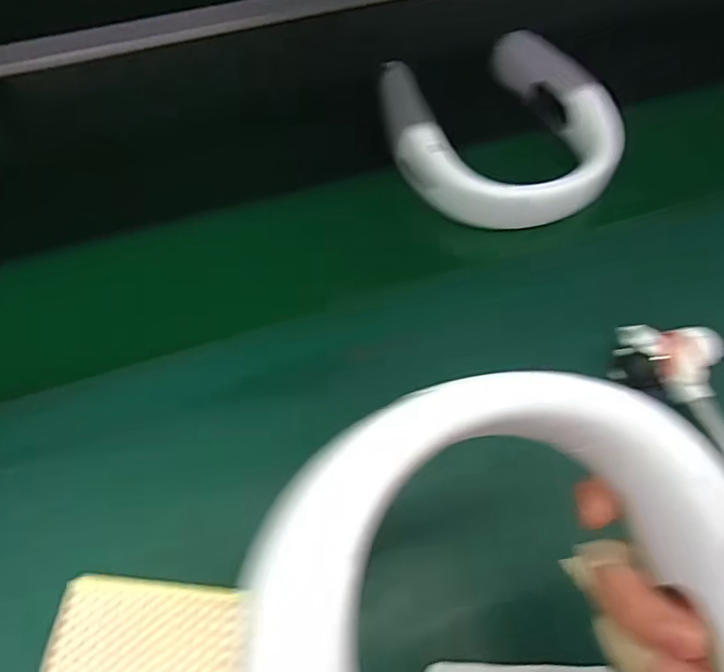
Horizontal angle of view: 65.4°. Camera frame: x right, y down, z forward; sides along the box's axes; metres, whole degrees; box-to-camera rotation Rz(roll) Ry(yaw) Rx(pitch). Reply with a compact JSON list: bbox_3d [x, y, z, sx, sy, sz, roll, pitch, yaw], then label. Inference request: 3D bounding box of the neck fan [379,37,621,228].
[{"bbox_3d":[0.118,-0.180,0.498,0.186,0.060,0.188,-8,58,-6],"label":"neck fan"}]

